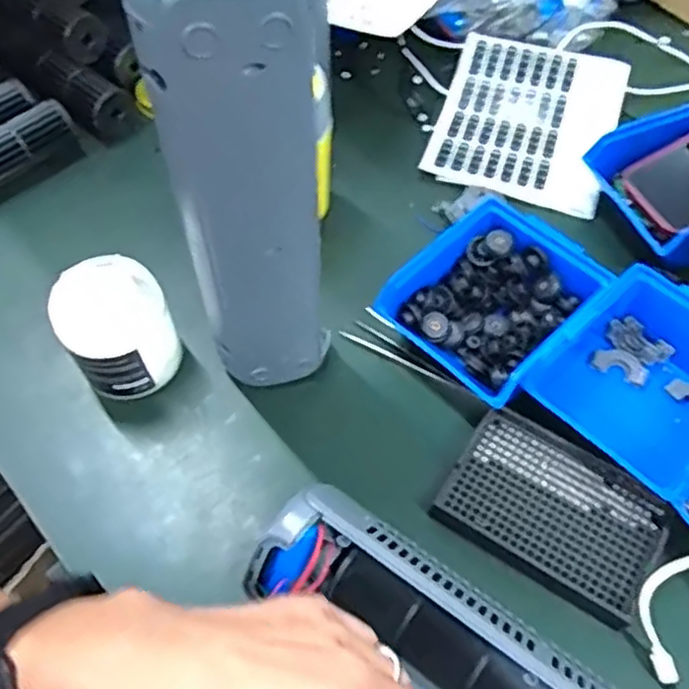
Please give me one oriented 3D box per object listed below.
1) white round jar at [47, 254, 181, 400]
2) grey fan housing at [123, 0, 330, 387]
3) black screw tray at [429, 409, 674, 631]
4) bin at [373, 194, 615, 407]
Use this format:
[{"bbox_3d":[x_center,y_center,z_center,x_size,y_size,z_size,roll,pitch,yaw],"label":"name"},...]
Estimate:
[{"bbox_3d":[-0.162,-0.009,0.503,0.072,0.082,0.071,0,59,0],"label":"white round jar"},{"bbox_3d":[-0.049,-0.072,0.404,0.084,0.316,0.066,-11,59,-7],"label":"grey fan housing"},{"bbox_3d":[0.137,0.108,0.457,0.133,0.015,0.092,30,63,17],"label":"black screw tray"},{"bbox_3d":[0.112,-0.030,0.517,0.139,0.061,0.117,-40,66,-21],"label":"bin"}]

